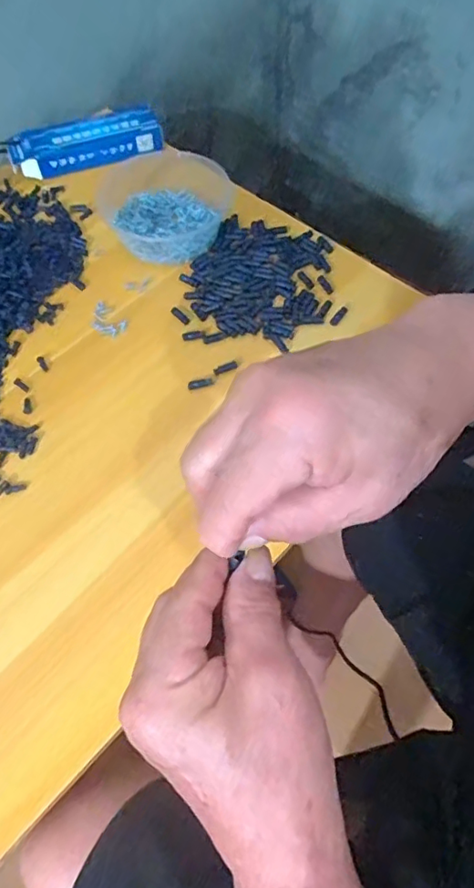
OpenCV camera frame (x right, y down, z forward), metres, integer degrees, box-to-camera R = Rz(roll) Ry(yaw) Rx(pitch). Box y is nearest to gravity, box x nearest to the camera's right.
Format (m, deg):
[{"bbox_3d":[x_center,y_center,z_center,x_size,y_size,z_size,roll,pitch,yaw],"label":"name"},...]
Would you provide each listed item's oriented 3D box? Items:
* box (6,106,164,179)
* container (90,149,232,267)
[{"bbox_3d":[-0.183,-0.368,0.674,0.181,0.032,0.059,-17,61,-9],"label":"box"},{"bbox_3d":[-0.086,-0.264,0.618,0.155,0.036,0.137,18,62,11],"label":"container"}]

